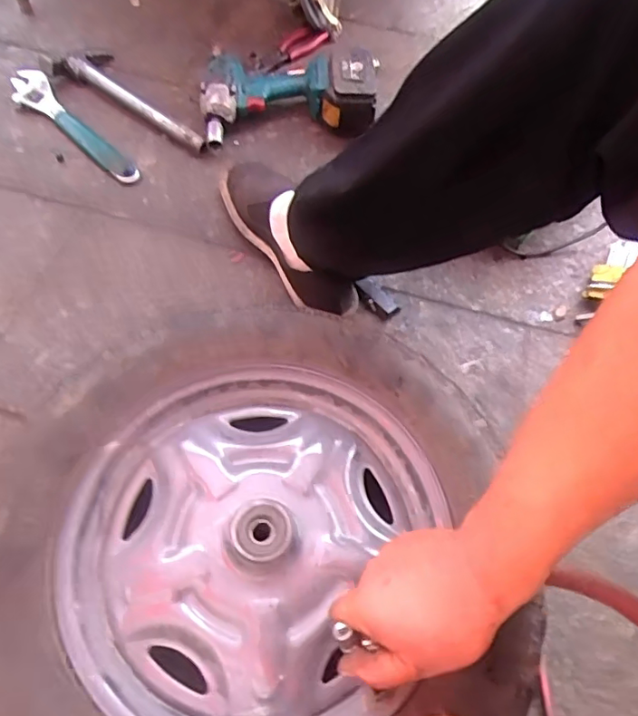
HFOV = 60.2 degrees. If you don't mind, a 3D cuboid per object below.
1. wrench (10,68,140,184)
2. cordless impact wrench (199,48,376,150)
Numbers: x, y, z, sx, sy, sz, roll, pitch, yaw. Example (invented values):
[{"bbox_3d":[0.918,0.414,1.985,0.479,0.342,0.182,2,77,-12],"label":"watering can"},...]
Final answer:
[{"bbox_3d":[-0.373,-0.348,0.813,0.050,0.024,0.290,-38,70,-22],"label":"wrench"},{"bbox_3d":[-0.045,-0.397,0.838,0.264,0.068,0.137,-11,62,-10],"label":"cordless impact wrench"}]

